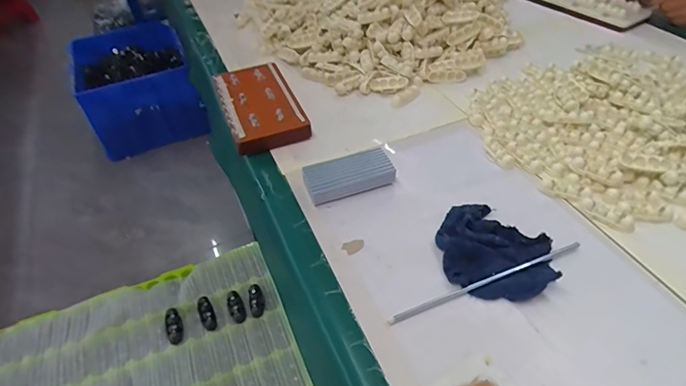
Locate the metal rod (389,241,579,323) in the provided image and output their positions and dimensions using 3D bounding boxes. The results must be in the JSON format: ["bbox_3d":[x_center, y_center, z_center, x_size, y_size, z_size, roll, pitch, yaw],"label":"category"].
[{"bbox_3d":[0.160,0.094,0.463,0.240,0.006,0.010,-17,46,-13],"label":"metal rod"}]

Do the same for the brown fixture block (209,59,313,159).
[{"bbox_3d":[-0.139,-0.149,0.711,0.119,0.031,0.211,-18,46,-14],"label":"brown fixture block"}]

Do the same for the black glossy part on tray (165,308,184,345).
[{"bbox_3d":[-0.284,0.223,0.718,0.025,0.013,0.063,-20,47,-16],"label":"black glossy part on tray"}]

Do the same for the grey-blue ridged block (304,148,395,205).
[{"bbox_3d":[0.008,-0.024,0.579,0.118,0.029,0.057,-15,46,-12],"label":"grey-blue ridged block"}]

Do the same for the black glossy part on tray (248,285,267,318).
[{"bbox_3d":[-0.150,0.188,0.747,0.029,0.007,0.059,-12,60,-9],"label":"black glossy part on tray"}]

